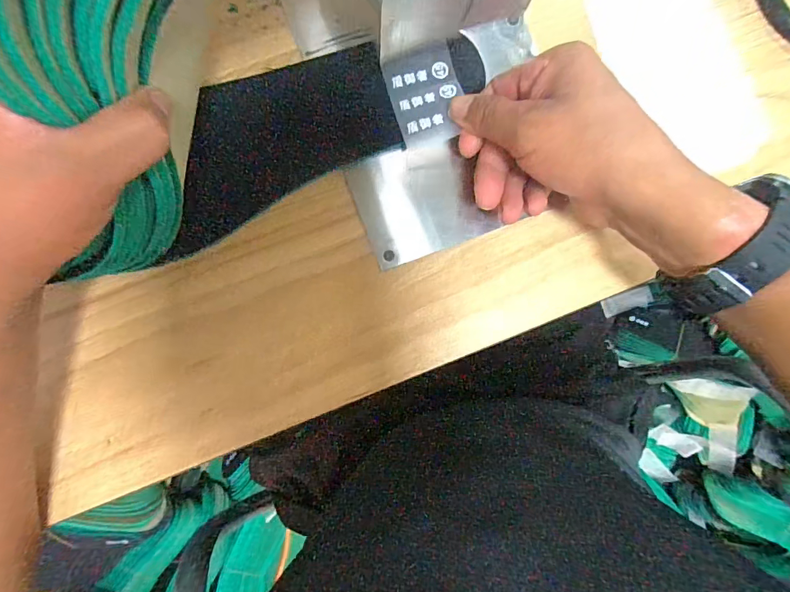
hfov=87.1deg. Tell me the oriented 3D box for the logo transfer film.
[{"bbox_3d":[0.020,-0.124,0.257,0.044,0.004,0.063,-16,80,-2],"label":"logo transfer film"}]

